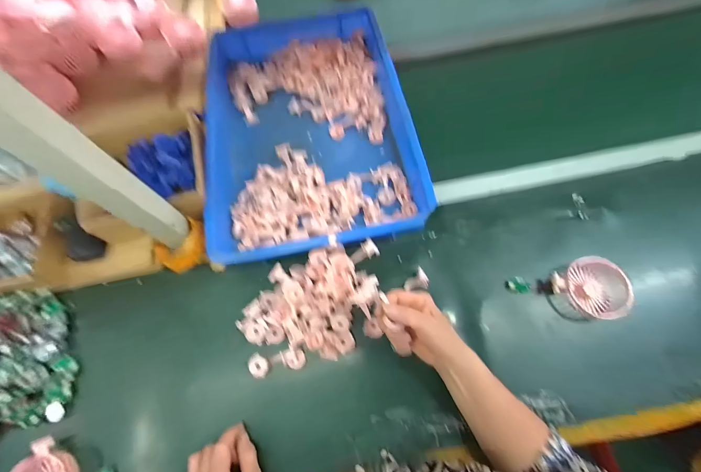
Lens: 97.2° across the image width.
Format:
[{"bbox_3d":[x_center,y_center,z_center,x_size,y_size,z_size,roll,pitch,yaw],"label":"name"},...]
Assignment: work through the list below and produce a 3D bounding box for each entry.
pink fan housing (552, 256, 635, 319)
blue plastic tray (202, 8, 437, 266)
[{"bbox_3d":[0.384,0.082,0.493,0.110,0.048,0.096,-7,68,0],"label":"pink fan housing"},{"bbox_3d":[-0.092,-0.231,0.614,0.373,0.071,0.547,-12,68,-2],"label":"blue plastic tray"}]

